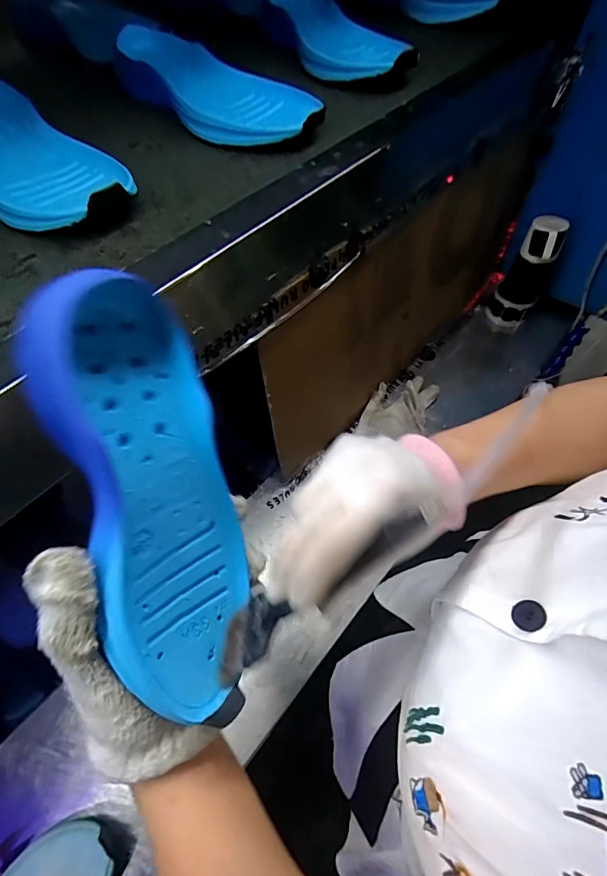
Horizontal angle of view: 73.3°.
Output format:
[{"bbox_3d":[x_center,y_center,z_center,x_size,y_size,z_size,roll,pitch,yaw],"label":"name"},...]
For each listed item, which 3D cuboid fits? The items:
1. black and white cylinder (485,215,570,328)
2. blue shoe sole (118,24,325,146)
[{"bbox_3d":[0.433,-0.313,0.791,0.074,0.213,0.087,34,61,17],"label":"black and white cylinder"},{"bbox_3d":[-0.095,-0.371,0.430,0.250,0.038,0.099,39,62,20],"label":"blue shoe sole"}]

